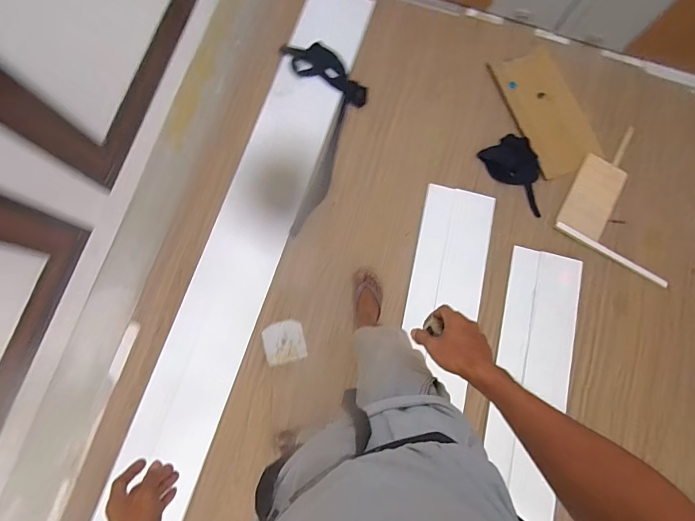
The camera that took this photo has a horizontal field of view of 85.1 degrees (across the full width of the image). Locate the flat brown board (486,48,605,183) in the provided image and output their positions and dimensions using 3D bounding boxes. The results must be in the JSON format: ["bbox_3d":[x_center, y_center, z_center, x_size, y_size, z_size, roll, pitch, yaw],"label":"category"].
[{"bbox_3d":[0.802,-0.605,1.522,0.272,0.036,0.535,-19,80,-5],"label":"flat brown board"}]

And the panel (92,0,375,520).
[{"bbox_3d":[-0.379,-0.040,1.387,0.288,0.036,2.354,17,79,2],"label":"panel"}]

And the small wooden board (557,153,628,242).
[{"bbox_3d":[0.950,-0.241,1.456,0.181,0.027,0.285,25,92,5],"label":"small wooden board"}]

